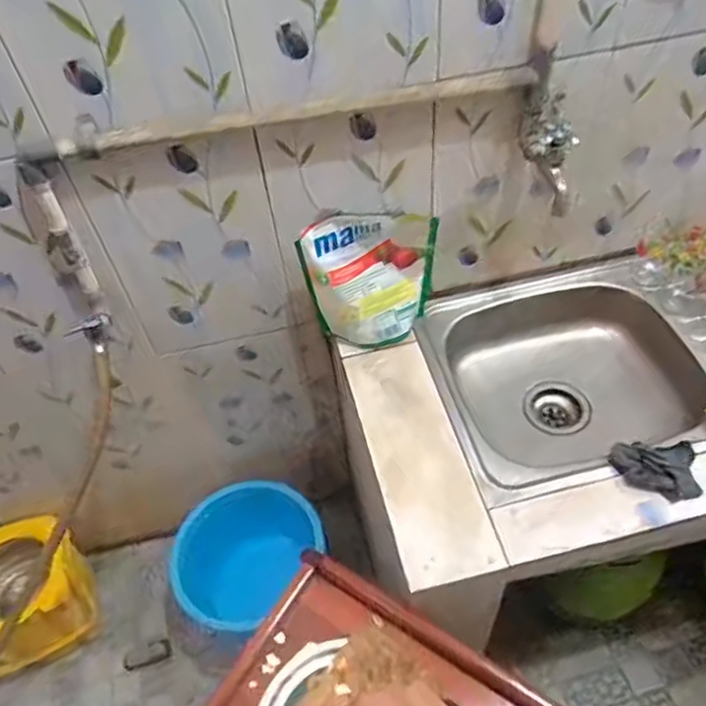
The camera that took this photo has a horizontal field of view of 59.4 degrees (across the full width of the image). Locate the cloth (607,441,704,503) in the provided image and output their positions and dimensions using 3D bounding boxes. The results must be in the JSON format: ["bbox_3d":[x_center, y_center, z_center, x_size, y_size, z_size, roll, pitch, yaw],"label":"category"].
[{"bbox_3d":[0.415,0.157,0.846,0.118,0.020,0.082,-1,50,4],"label":"cloth"}]

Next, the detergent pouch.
[{"bbox_3d":[0.031,-0.113,0.954,0.197,0.222,0.075,-19,51,-11],"label":"detergent pouch"}]

